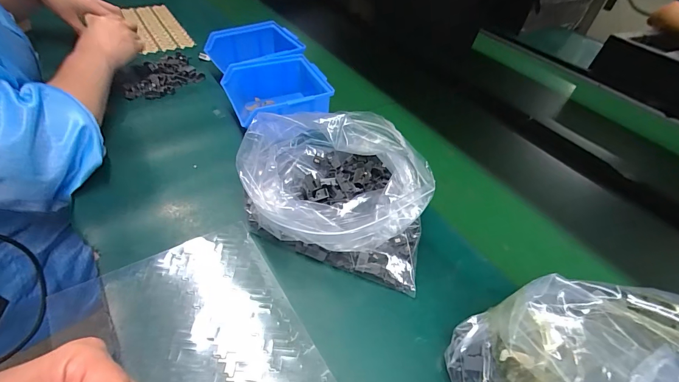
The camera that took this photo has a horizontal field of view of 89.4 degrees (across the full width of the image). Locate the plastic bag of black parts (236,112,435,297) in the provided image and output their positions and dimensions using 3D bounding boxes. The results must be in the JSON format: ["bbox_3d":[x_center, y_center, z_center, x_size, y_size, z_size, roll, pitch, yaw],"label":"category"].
[{"bbox_3d":[-0.010,-0.003,0.365,0.199,0.102,0.158,10,45,3],"label":"plastic bag of black parts"}]

